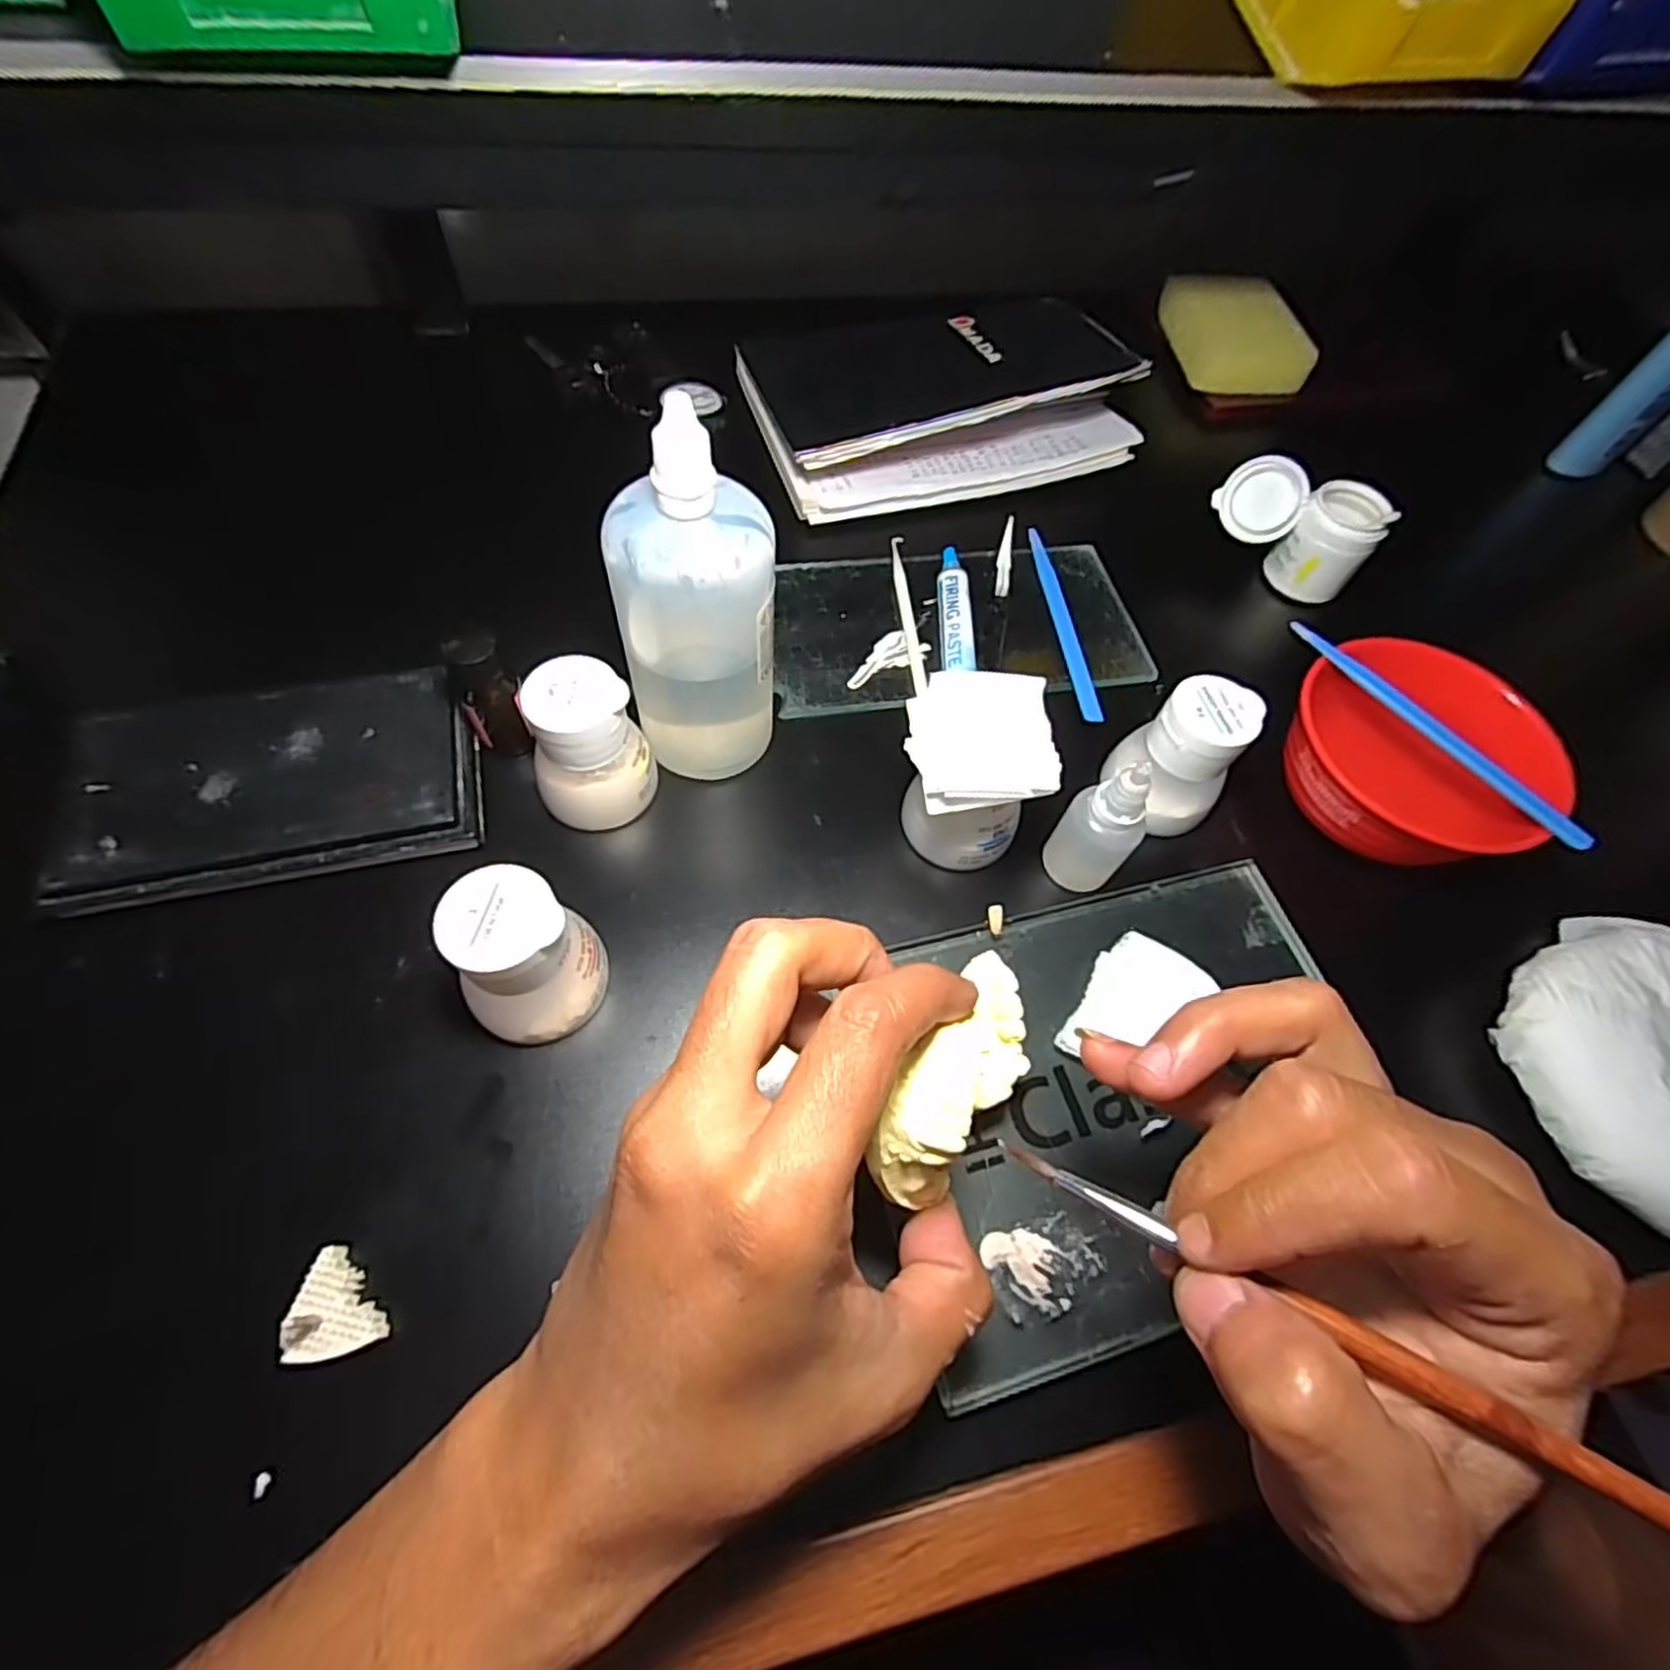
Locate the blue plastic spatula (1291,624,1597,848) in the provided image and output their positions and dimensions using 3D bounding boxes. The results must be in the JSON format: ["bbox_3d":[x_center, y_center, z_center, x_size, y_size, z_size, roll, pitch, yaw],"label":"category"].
[{"bbox_3d":[0.256,-0.047,0.328,0.009,0.011,0.141,-30,68,-20],"label":"blue plastic spatula"}]

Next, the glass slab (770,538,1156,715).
[{"bbox_3d":[0.064,-0.114,0.405,0.196,0.015,0.104,-8,64,-7],"label":"glass slab"}]

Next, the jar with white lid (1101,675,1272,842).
[{"bbox_3d":[0.152,-0.033,0.334,0.049,0.060,0.043,41,65,16],"label":"jar with white lid"}]

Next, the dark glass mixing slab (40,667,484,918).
[{"bbox_3d":[-0.227,-0.022,0.313,0.146,0.022,0.089,-11,63,-12],"label":"dark glass mixing slab"}]

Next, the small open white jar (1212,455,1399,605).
[{"bbox_3d":[0.256,-0.176,0.429,0.087,0.051,0.045,26,62,8],"label":"small open white jar"}]

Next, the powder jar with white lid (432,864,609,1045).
[{"bbox_3d":[-0.108,0.044,0.266,0.041,0.059,0.044,3,61,-5],"label":"powder jar with white lid"}]

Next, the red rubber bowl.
[{"bbox_3d":[0.257,-0.032,0.347,0.109,0.054,0.102,41,65,16],"label":"red rubber bowl"}]

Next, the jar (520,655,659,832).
[{"bbox_3d":[-0.101,-0.037,0.310,0.045,0.057,0.044,1,63,-2],"label":"jar"}]

